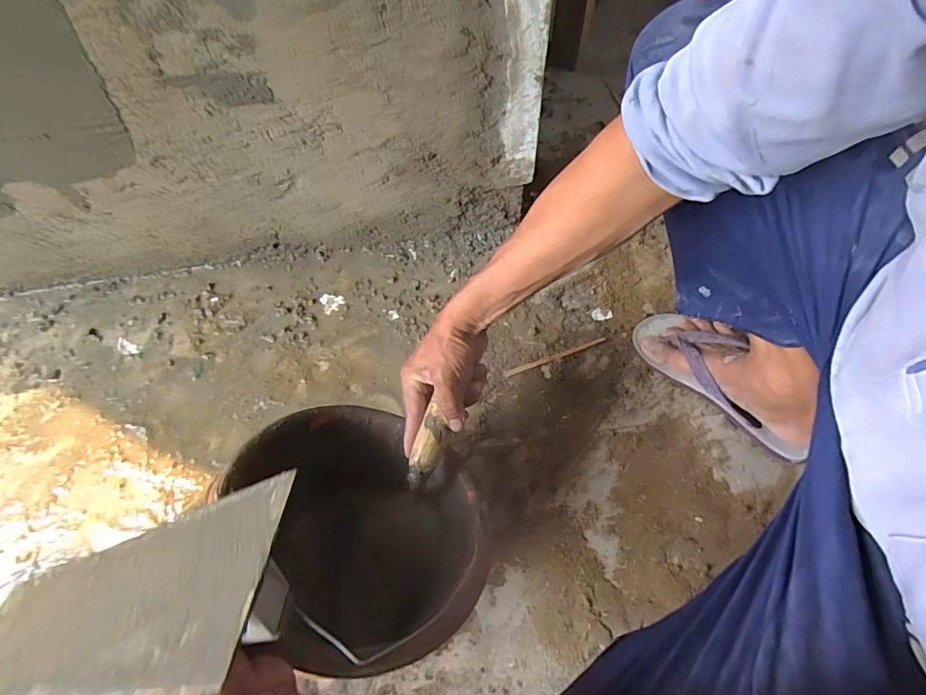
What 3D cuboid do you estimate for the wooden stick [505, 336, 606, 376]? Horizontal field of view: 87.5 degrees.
[{"bbox_3d":[0.130,0.012,0.673,0.148,0.004,0.008,-19,67,-7],"label":"wooden stick"}]

